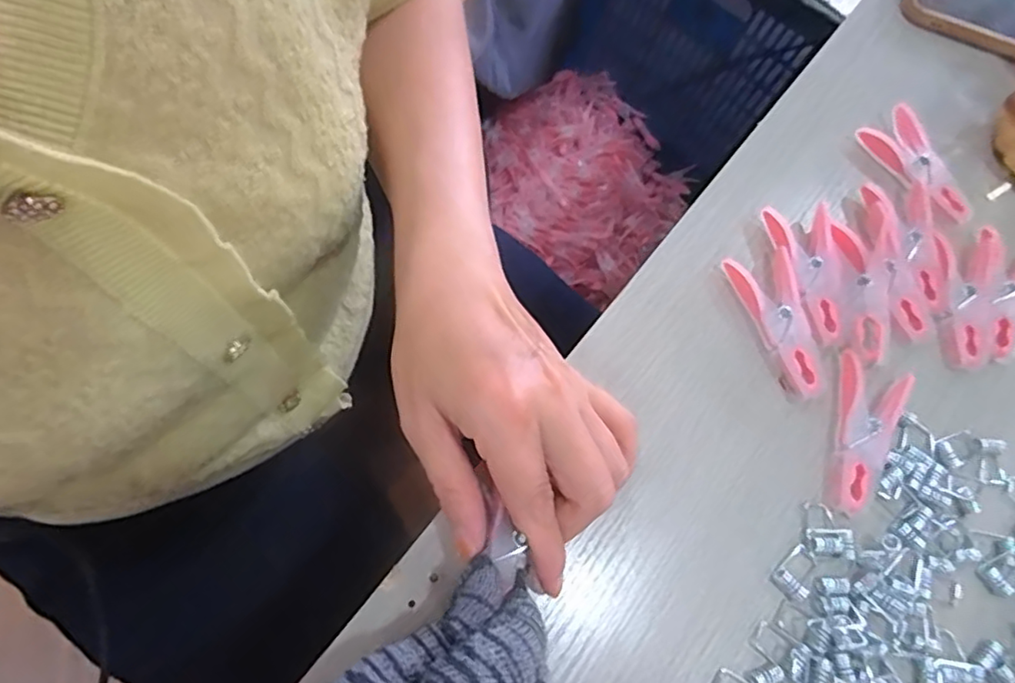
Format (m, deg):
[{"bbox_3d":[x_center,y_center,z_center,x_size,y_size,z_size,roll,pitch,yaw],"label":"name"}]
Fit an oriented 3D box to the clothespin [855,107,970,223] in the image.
[{"bbox_3d":[0.243,-0.102,0.362,0.031,0.016,0.075,-30,78,-18],"label":"clothespin"}]

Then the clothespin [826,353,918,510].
[{"bbox_3d":[0.175,0.045,0.301,0.037,0.010,0.076,23,69,-1],"label":"clothespin"}]

